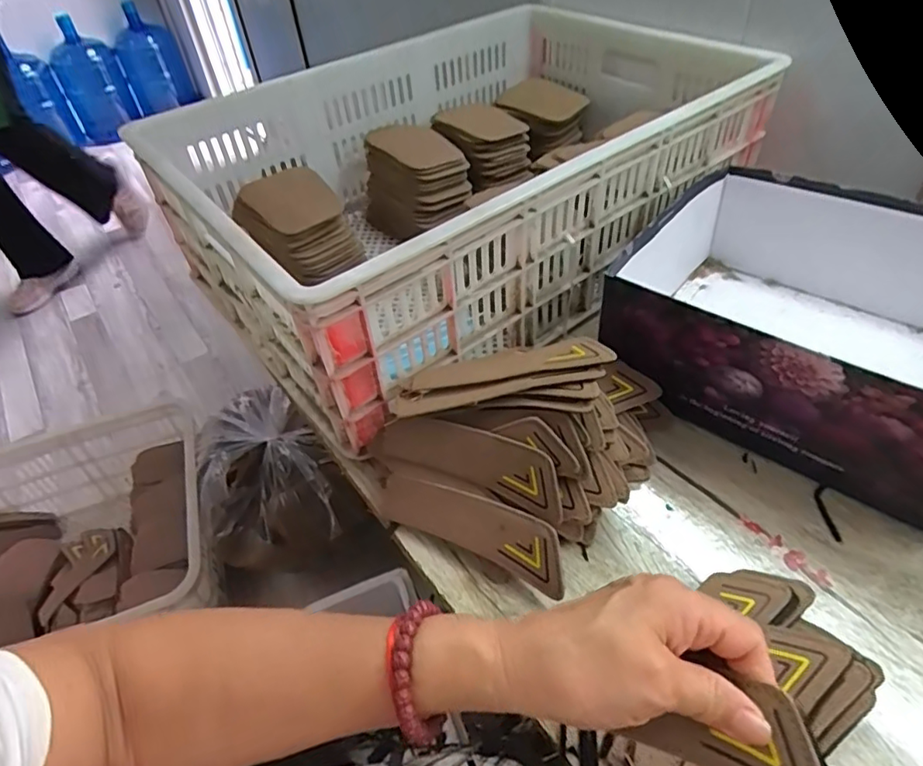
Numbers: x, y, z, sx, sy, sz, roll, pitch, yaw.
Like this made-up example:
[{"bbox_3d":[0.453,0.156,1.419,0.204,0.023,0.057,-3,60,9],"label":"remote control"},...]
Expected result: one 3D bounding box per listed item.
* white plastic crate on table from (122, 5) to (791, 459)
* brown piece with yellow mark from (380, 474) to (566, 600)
[{"bbox_3d":[-0.004,-0.258,0.694,0.633,0.187,0.485,-33,49,-25],"label":"white plastic crate on table"},{"bbox_3d":[0.006,0.104,0.430,0.156,0.005,0.046,17,90,27],"label":"brown piece with yellow mark"}]

